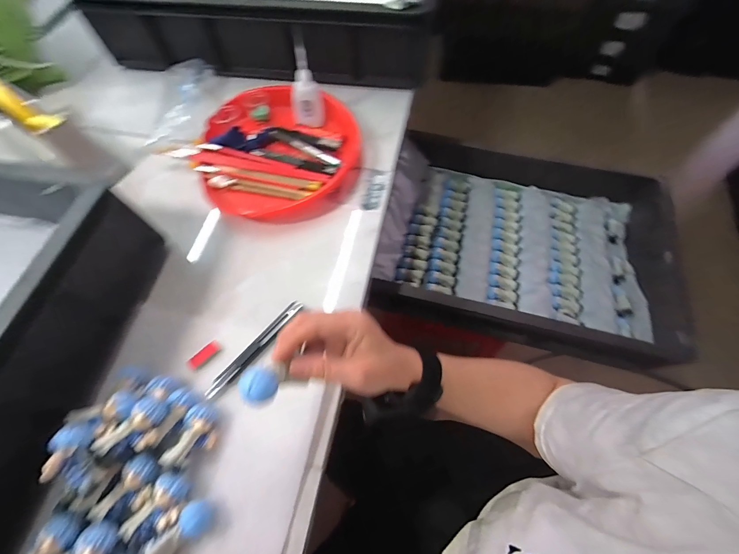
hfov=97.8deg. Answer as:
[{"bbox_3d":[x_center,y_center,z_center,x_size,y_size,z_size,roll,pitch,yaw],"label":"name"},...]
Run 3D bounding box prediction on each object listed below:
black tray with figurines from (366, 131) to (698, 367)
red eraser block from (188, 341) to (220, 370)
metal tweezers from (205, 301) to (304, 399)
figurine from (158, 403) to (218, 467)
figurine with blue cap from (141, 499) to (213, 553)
[{"bbox_3d":[0.309,-0.095,0.670,0.544,0.117,0.422,13,66,7],"label":"black tray with figurines"},{"bbox_3d":[-0.190,0.089,0.370,0.015,0.004,0.036,38,60,13],"label":"red eraser block"},{"bbox_3d":[-0.132,0.079,0.373,0.019,0.014,0.137,39,72,14],"label":"metal tweezers"},{"bbox_3d":[-0.174,0.157,0.322,0.033,0.029,0.054,12,68,4],"label":"figurine"},{"bbox_3d":[-0.173,0.232,0.294,0.055,0.028,0.028,-35,73,-14],"label":"figurine with blue cap"}]

